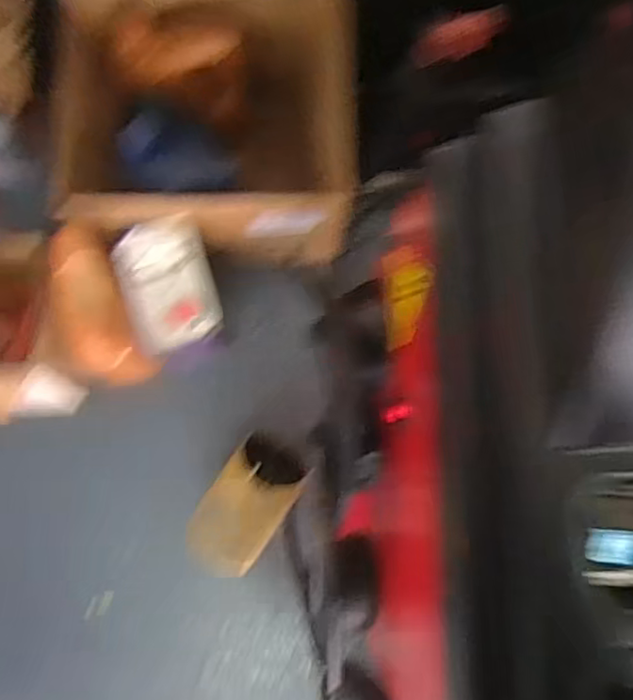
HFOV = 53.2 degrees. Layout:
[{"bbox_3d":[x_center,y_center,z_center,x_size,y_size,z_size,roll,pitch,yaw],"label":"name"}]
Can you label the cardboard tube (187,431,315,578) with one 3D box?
[{"bbox_3d":[-0.112,0.223,0.925,0.127,0.090,0.211,41,59,-9],"label":"cardboard tube"}]

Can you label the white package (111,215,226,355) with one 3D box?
[{"bbox_3d":[-0.218,-0.100,0.929,0.119,0.040,0.190,-17,91,-2],"label":"white package"}]

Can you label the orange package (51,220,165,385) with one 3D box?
[{"bbox_3d":[-0.319,-0.058,0.926,0.111,0.058,0.245,-15,112,-4],"label":"orange package"}]

